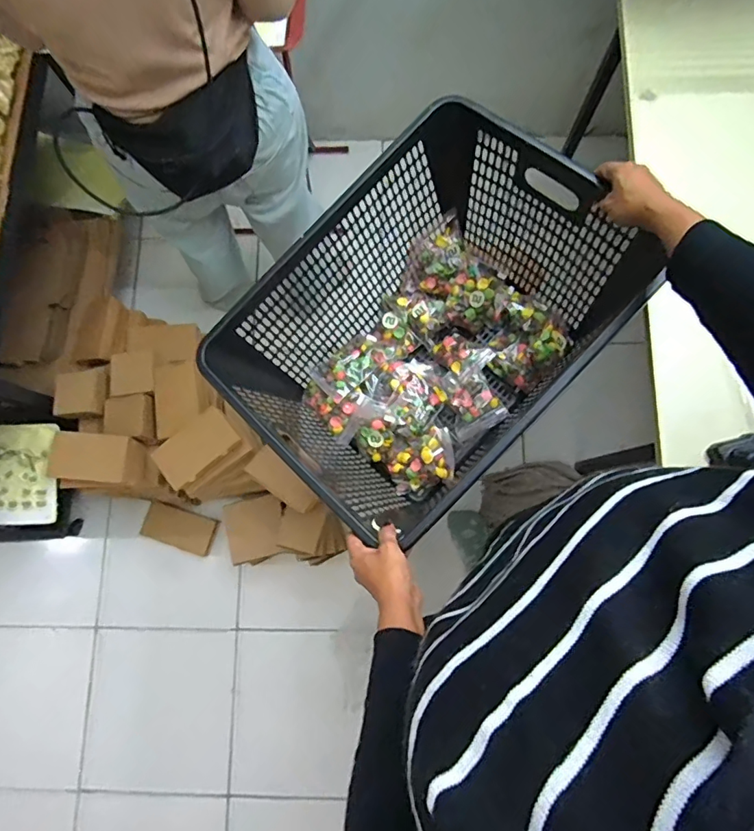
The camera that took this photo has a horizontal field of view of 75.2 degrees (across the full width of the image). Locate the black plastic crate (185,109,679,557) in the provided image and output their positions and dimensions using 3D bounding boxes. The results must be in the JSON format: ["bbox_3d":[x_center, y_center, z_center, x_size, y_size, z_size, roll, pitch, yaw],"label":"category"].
[{"bbox_3d":[0.061,-0.119,0.787,0.400,0.315,0.535,43,82,8],"label":"black plastic crate"}]

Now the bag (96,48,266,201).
[{"bbox_3d":[-0.279,-0.422,0.743,0.238,0.136,0.116,-23,82,2],"label":"bag"}]

